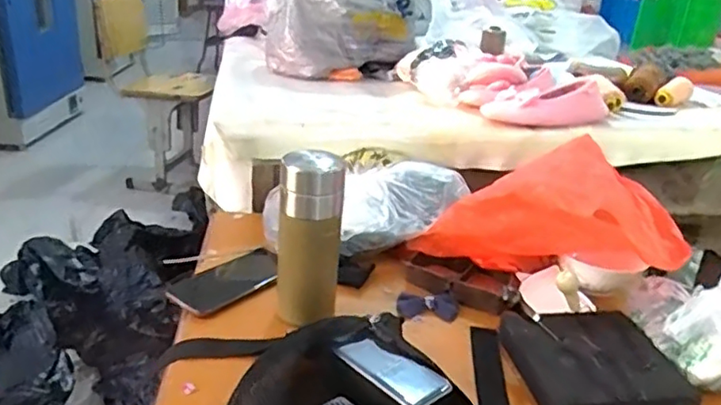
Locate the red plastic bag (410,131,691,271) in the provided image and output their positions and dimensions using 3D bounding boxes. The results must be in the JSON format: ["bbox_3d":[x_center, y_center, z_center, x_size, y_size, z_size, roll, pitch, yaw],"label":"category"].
[{"bbox_3d":[0.232,0.015,0.787,0.315,0.140,0.133,-8,16,27],"label":"red plastic bag"}]

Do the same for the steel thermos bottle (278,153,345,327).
[{"bbox_3d":[-0.056,0.039,0.686,0.070,0.188,0.056,3,23,-3],"label":"steel thermos bottle"}]

